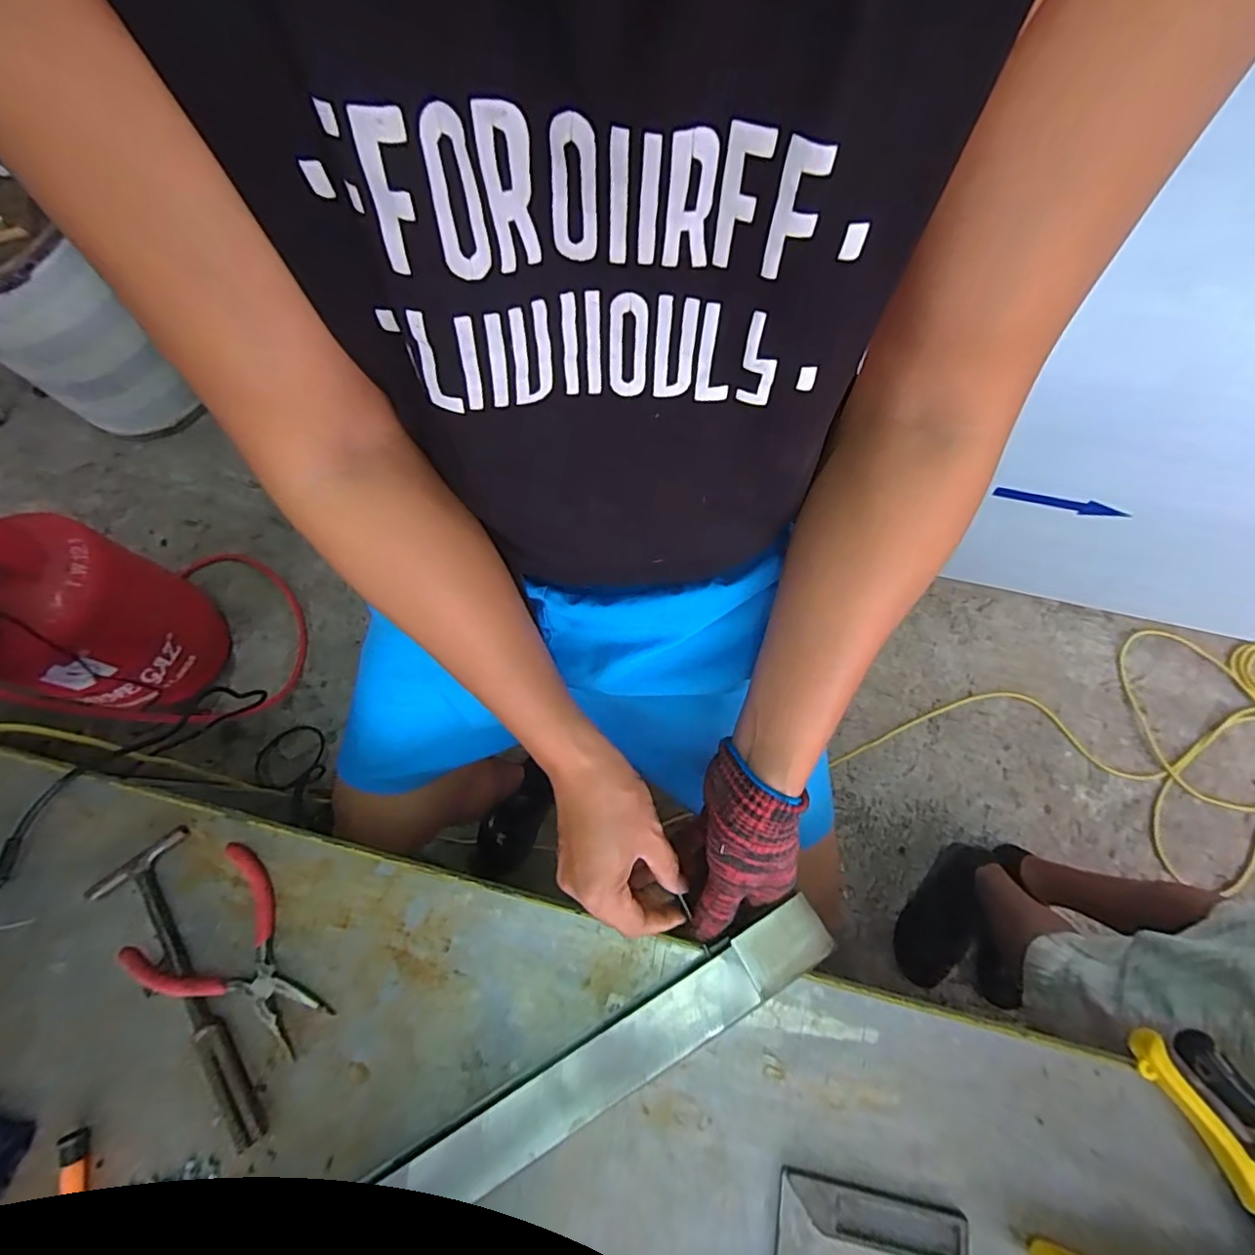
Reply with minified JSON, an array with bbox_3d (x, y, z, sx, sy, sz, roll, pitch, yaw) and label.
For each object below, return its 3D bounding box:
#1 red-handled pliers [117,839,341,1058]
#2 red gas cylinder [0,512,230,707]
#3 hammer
[{"bbox_3d":[-0.279,0.243,0.424,0.140,0.028,0.097,37,76,13],"label":"red-handled pliers"},{"bbox_3d":[-0.993,-0.033,1.034,0.241,0.507,0.271,24,74,10],"label":"red gas cylinder"},{"bbox_3d":[-0.331,0.268,0.425,0.069,0.017,0.223,-28,72,-7],"label":"hammer"}]

